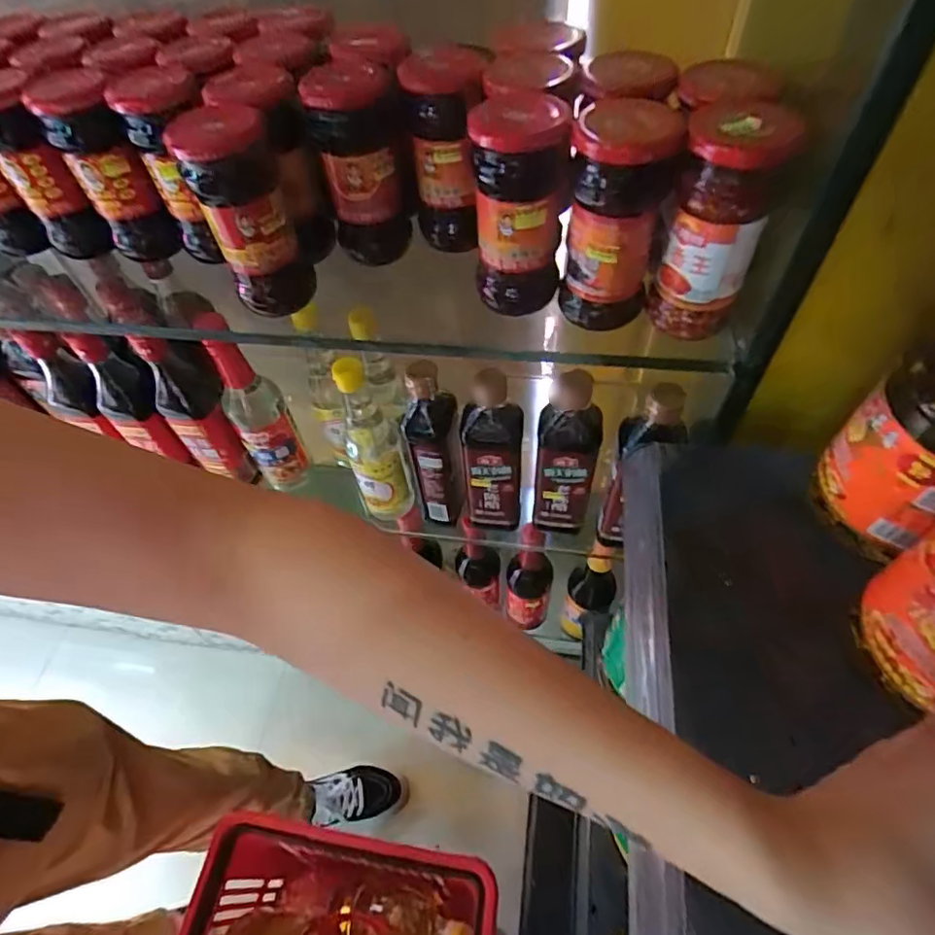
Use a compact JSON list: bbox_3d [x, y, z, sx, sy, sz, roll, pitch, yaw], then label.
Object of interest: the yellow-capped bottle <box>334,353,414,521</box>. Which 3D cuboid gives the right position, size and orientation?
[{"bbox_3d":[-0.104,-0.025,0.588,0.057,0.201,0.063,-20,55,-10],"label":"yellow-capped bottle"}]

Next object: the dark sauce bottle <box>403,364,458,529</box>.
[{"bbox_3d":[-0.036,-0.022,0.591,0.048,0.219,0.055,-2,54,3],"label":"dark sauce bottle"}]

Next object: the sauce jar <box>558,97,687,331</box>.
[{"bbox_3d":[0.100,-0.167,0.375,0.060,0.134,0.061,7,55,9],"label":"sauce jar"}]

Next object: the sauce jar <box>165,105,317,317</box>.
[{"bbox_3d":[-0.160,-0.183,0.407,0.058,0.131,0.058,-15,54,-7],"label":"sauce jar"}]

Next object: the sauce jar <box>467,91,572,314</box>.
[{"bbox_3d":[0.033,-0.184,0.389,0.056,0.133,0.070,-7,54,-1],"label":"sauce jar"}]

